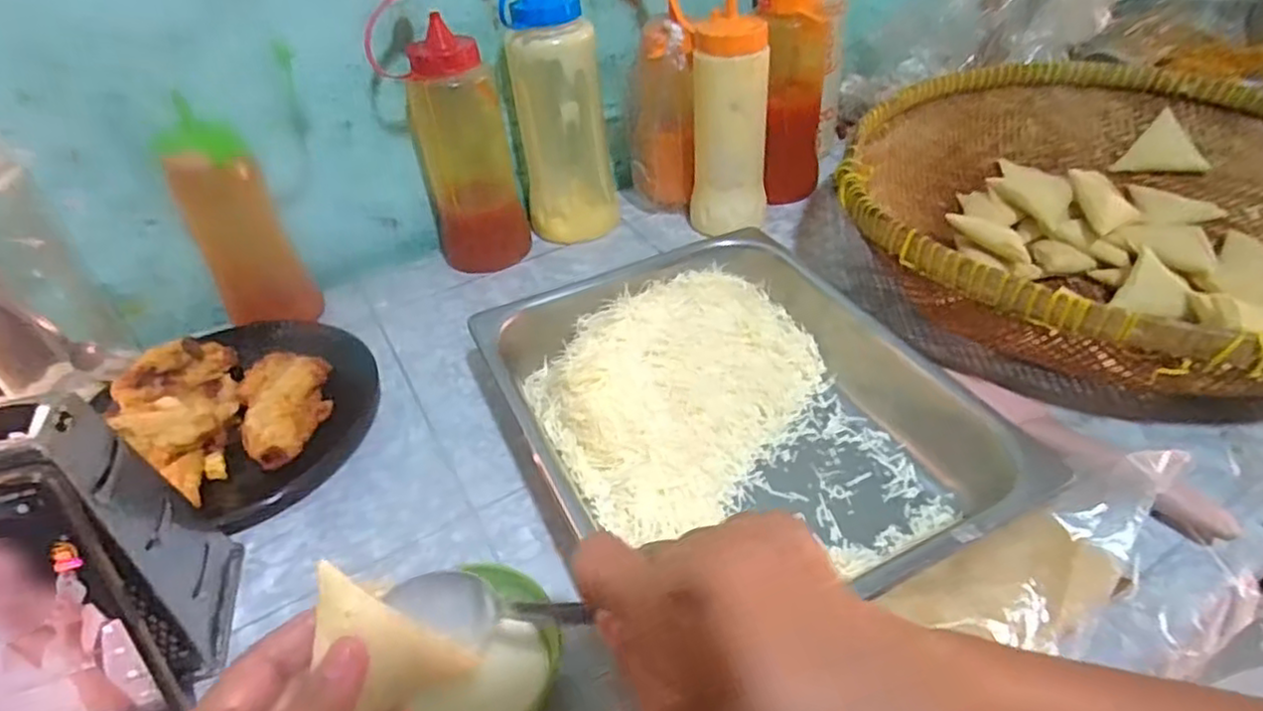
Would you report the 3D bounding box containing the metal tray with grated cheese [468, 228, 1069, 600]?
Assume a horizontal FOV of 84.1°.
[{"bbox_3d":[0.062,0.039,0.472,0.254,0.061,0.323,-22,43,-19],"label":"metal tray with grated cheese"}]

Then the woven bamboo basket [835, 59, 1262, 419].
[{"bbox_3d":[0.395,-0.108,0.576,0.430,0.111,0.414,-2,42,2],"label":"woven bamboo basket"}]

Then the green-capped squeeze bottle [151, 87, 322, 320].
[{"bbox_3d":[-0.331,-0.111,0.593,0.067,0.174,0.062,-19,42,-16],"label":"green-capped squeeze bottle"}]

